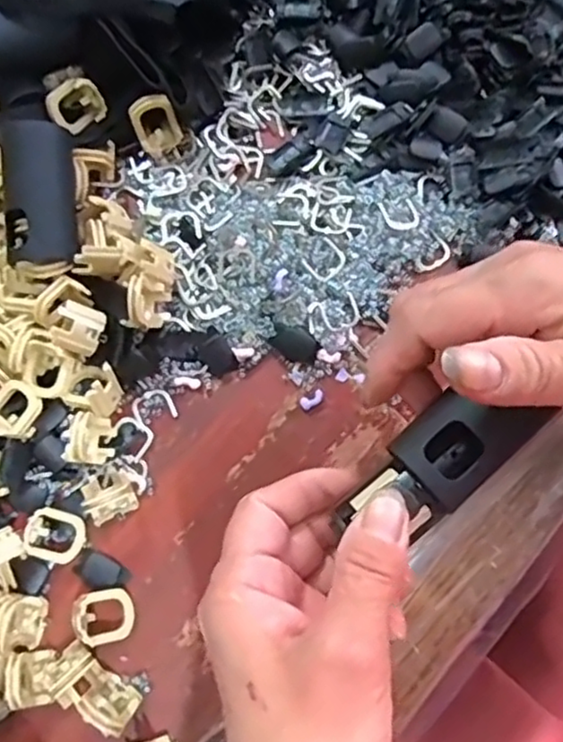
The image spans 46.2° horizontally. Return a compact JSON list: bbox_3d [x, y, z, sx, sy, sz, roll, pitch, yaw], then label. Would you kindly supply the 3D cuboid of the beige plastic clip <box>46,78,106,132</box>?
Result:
[{"bbox_3d":[-0.100,-0.130,0.322,0.026,0.022,0.011,-31,39,-5],"label":"beige plastic clip"}]

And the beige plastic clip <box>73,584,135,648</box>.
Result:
[{"bbox_3d":[-0.077,0.106,0.285,0.026,0.008,0.022,-7,74,-25],"label":"beige plastic clip"}]

